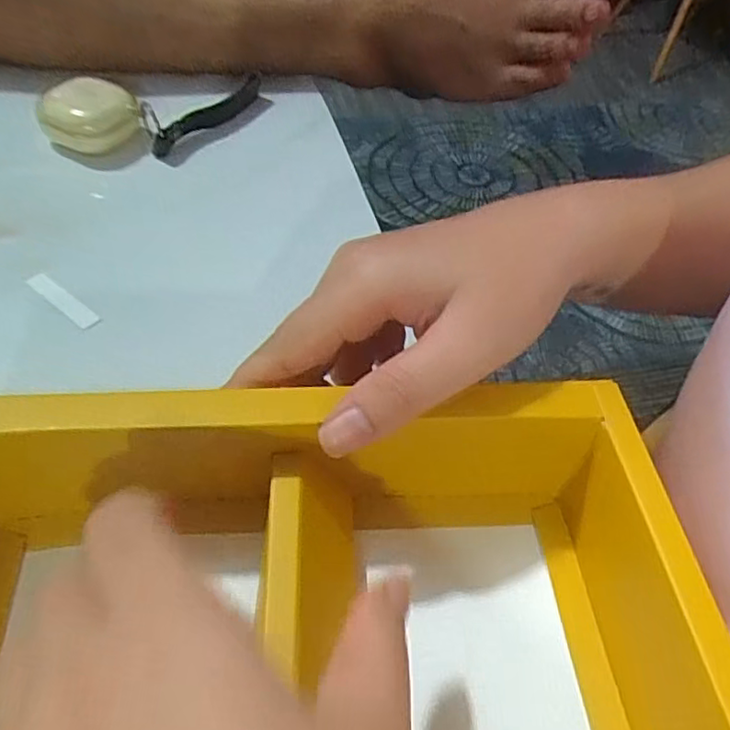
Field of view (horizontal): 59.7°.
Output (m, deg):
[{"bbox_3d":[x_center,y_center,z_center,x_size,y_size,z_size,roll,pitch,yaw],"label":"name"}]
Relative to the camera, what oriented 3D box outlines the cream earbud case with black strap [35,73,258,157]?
[{"bbox_3d":[-0.134,-0.155,0.396,0.131,0.033,0.041,-2,51,-7],"label":"cream earbud case with black strap"}]

